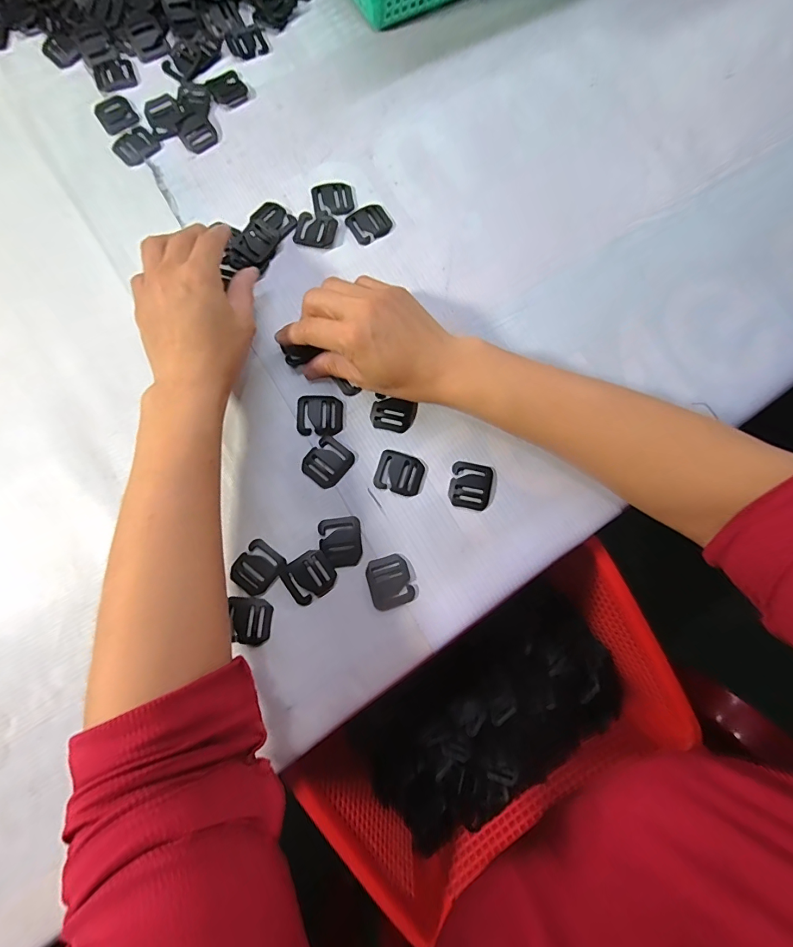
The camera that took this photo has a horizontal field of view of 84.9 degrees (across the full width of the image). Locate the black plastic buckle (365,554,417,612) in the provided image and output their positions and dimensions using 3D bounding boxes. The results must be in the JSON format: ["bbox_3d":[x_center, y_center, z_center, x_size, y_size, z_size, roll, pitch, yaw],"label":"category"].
[{"bbox_3d":[-0.005,0.078,0.314,0.031,0.004,0.036,-19,80,-4],"label":"black plastic buckle"}]

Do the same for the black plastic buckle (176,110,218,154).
[{"bbox_3d":[-0.178,-0.304,0.385,0.031,0.004,0.036,-28,81,-6],"label":"black plastic buckle"}]

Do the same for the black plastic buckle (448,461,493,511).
[{"bbox_3d":[0.056,0.009,0.329,0.031,0.004,0.036,9,79,1],"label":"black plastic buckle"}]

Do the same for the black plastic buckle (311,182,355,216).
[{"bbox_3d":[-0.055,-0.238,0.375,0.034,0.004,0.029,-8,79,-2],"label":"black plastic buckle"}]

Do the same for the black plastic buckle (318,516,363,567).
[{"bbox_3d":[-0.041,0.051,0.319,0.030,0.004,0.036,-7,79,-2],"label":"black plastic buckle"}]

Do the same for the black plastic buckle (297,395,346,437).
[{"bbox_3d":[-0.059,-0.045,0.338,0.035,0.004,0.031,0,79,-1],"label":"black plastic buckle"}]

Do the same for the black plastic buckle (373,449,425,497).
[{"bbox_3d":[0.003,0.000,0.330,0.035,0.004,0.030,15,79,2],"label":"black plastic buckle"}]

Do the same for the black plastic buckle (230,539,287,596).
[{"bbox_3d":[-0.101,0.068,0.313,0.030,0.004,0.034,38,81,6],"label":"black plastic buckle"}]

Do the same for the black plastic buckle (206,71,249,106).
[{"bbox_3d":[-0.154,-0.352,0.394,0.030,0.004,0.036,-36,82,-7],"label":"black plastic buckle"}]

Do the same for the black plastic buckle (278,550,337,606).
[{"bbox_3d":[-0.063,0.074,0.312,0.035,0.006,0.032,-32,81,-6],"label":"black plastic buckle"}]

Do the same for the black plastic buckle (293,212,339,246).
[{"bbox_3d":[-0.068,-0.209,0.369,0.035,0.004,0.029,3,79,0],"label":"black plastic buckle"}]

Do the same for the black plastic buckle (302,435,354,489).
[{"bbox_3d":[-0.052,-0.009,0.330,0.031,0.004,0.034,40,81,6],"label":"black plastic buckle"}]

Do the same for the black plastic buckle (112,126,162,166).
[{"bbox_3d":[-0.230,-0.289,0.381,0.035,0.004,0.031,-39,82,-7],"label":"black plastic buckle"}]

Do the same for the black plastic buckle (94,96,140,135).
[{"bbox_3d":[-0.251,-0.322,0.386,0.031,0.004,0.037,-36,82,-7],"label":"black plastic buckle"}]

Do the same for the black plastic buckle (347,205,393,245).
[{"bbox_3d":[-0.022,-0.214,0.371,0.034,0.005,0.028,-31,81,-6],"label":"black plastic buckle"}]

